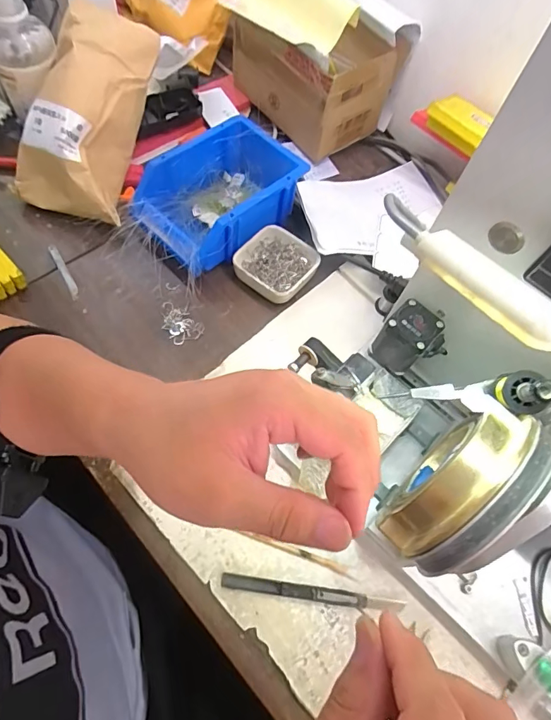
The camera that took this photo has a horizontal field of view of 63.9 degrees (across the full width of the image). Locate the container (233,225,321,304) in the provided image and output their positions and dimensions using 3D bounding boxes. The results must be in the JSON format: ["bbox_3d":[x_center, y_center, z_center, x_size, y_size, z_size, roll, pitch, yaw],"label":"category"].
[{"bbox_3d":[0.002,-0.113,0.520,0.081,0.025,0.090,39,66,13],"label":"container"}]

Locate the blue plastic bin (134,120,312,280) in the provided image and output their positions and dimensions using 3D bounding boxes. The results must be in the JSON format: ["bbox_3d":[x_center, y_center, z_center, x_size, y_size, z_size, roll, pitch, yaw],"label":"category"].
[{"bbox_3d":[-0.067,-0.194,0.530,0.129,0.074,0.194,43,67,14],"label":"blue plastic bin"}]

